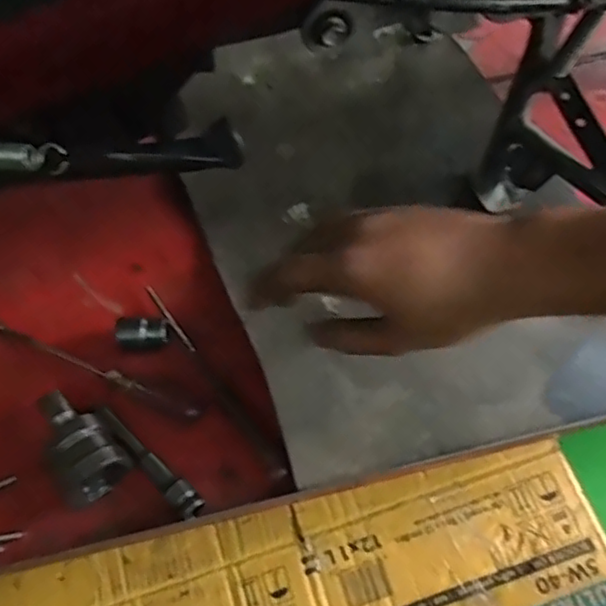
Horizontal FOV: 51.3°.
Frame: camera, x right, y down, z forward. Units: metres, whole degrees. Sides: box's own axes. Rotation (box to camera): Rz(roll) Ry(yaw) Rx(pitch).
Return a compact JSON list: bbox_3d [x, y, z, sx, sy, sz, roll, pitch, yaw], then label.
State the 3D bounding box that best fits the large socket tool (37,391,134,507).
[{"bbox_3d":[-0.171,0.105,0.468,0.053,0.037,0.084,-40,66,-17],"label":"large socket tool"}]

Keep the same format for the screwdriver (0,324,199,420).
[{"bbox_3d":[-0.172,0.052,0.510,0.201,0.020,0.013,22,65,15],"label":"screwdriver"}]

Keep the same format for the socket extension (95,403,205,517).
[{"bbox_3d":[-0.118,0.116,0.468,0.112,0.014,0.017,36,69,21],"label":"socket extension"}]

